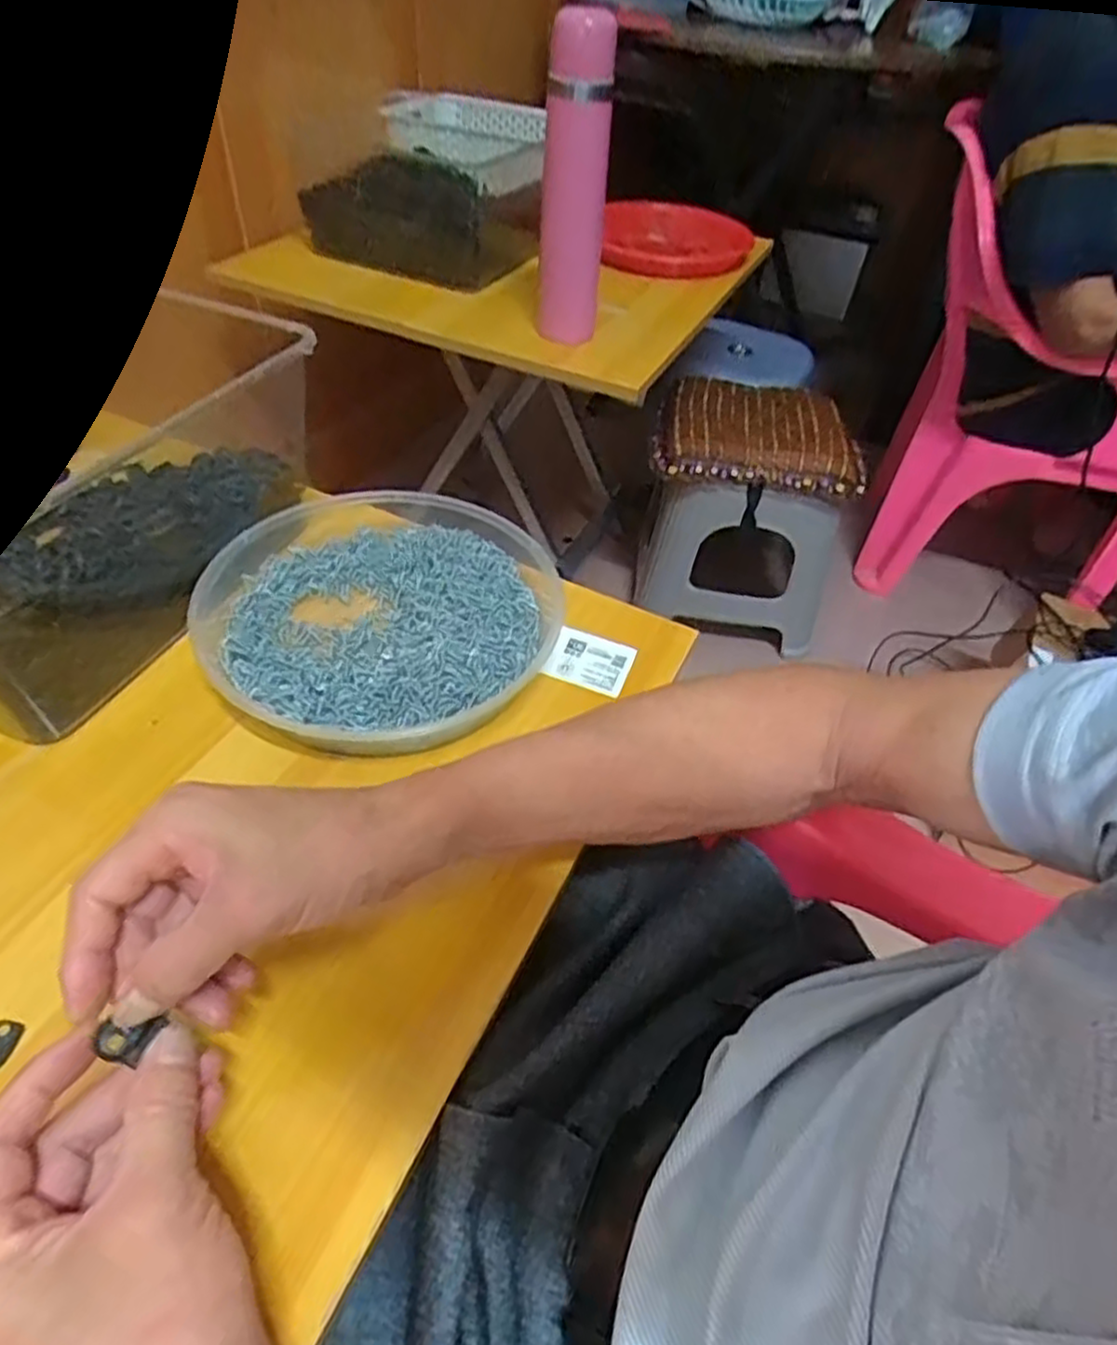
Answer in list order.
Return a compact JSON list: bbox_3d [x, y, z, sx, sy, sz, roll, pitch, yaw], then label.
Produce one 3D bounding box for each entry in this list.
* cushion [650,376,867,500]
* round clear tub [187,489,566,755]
[{"bbox_3d":[0.300,-0.362,1.105,0.304,0.073,0.232,9,47,3],"label":"cushion"},{"bbox_3d":[-0.119,-0.039,0.492,0.209,0.040,0.224,3,47,-3],"label":"round clear tub"}]

